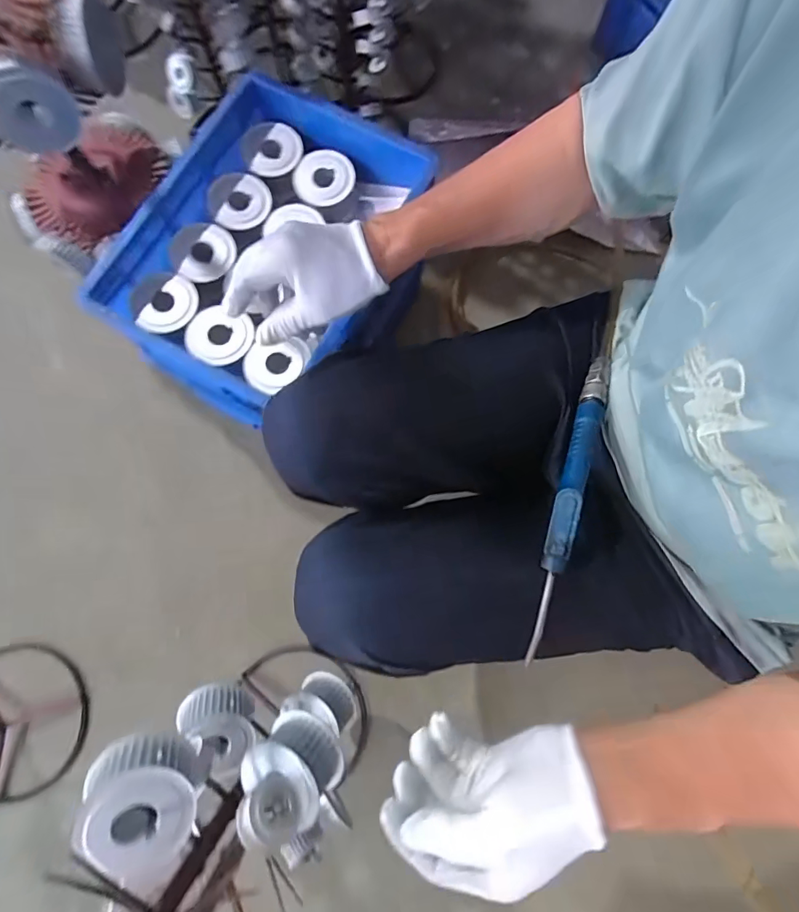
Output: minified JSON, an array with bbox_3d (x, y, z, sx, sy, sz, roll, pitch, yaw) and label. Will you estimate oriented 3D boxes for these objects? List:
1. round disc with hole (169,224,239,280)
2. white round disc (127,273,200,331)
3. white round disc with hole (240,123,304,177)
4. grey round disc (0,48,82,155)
[{"bbox_3d":[-0.262,-0.275,0.581,0.070,0.027,0.081,14,78,2],"label":"round disc with hole"},{"bbox_3d":[-0.305,-0.199,0.563,0.083,0.019,0.075,-42,82,-9],"label":"white round disc"},{"bbox_3d":[-0.180,-0.434,0.614,0.083,0.017,0.063,-20,99,-5],"label":"white round disc with hole"},{"bbox_3d":[-0.422,-0.398,0.497,0.094,0.098,0.038,-35,80,-8],"label":"grey round disc"}]

